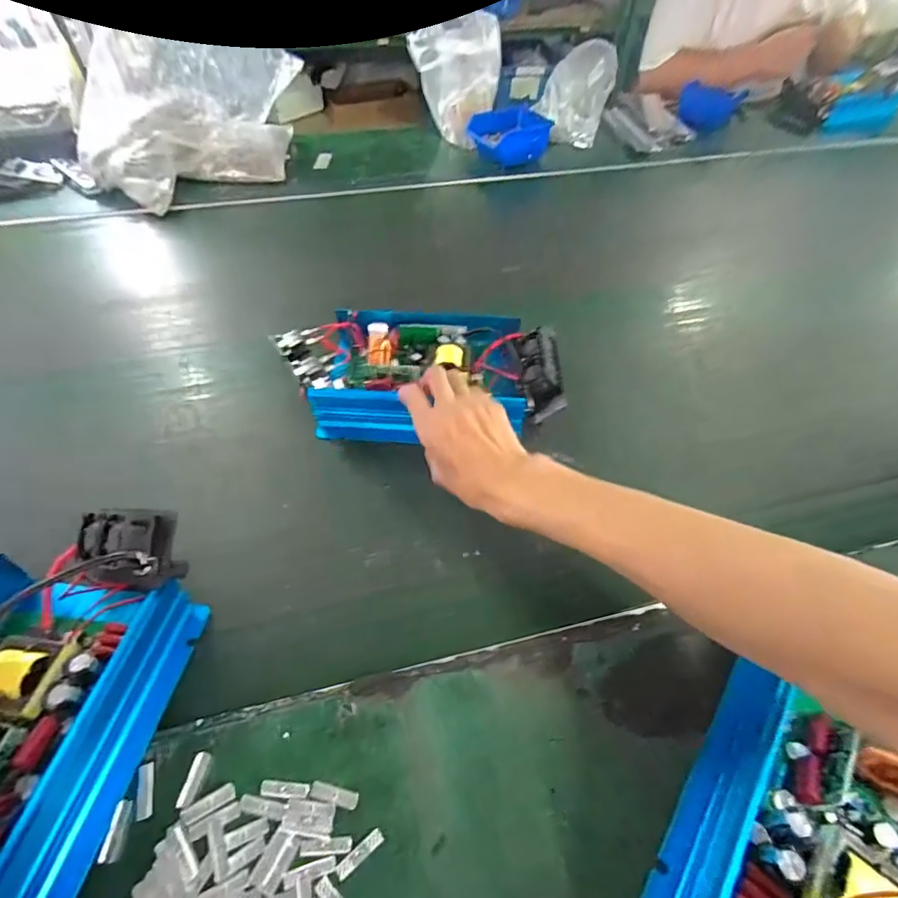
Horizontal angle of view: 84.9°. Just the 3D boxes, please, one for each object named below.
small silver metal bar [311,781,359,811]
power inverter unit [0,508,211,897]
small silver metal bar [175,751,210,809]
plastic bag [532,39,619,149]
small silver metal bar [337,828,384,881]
[{"bbox_3d":[-0.074,0.223,0.316,0.031,0.004,0.009,12,54,8],"label":"small silver metal bar"},{"bbox_3d":[-0.283,0.175,0.310,0.159,0.072,0.275,5,53,2],"label":"power inverter unit"},{"bbox_3d":[-0.168,0.217,0.322,0.010,0.004,0.030,9,53,5],"label":"small silver metal bar"},{"bbox_3d":[0.255,-0.712,0.983,0.122,0.121,0.173,19,52,13],"label":"plastic bag"},{"bbox_3d":[-0.054,0.246,0.298,0.031,0.004,0.008,-33,60,-23],"label":"small silver metal bar"}]

